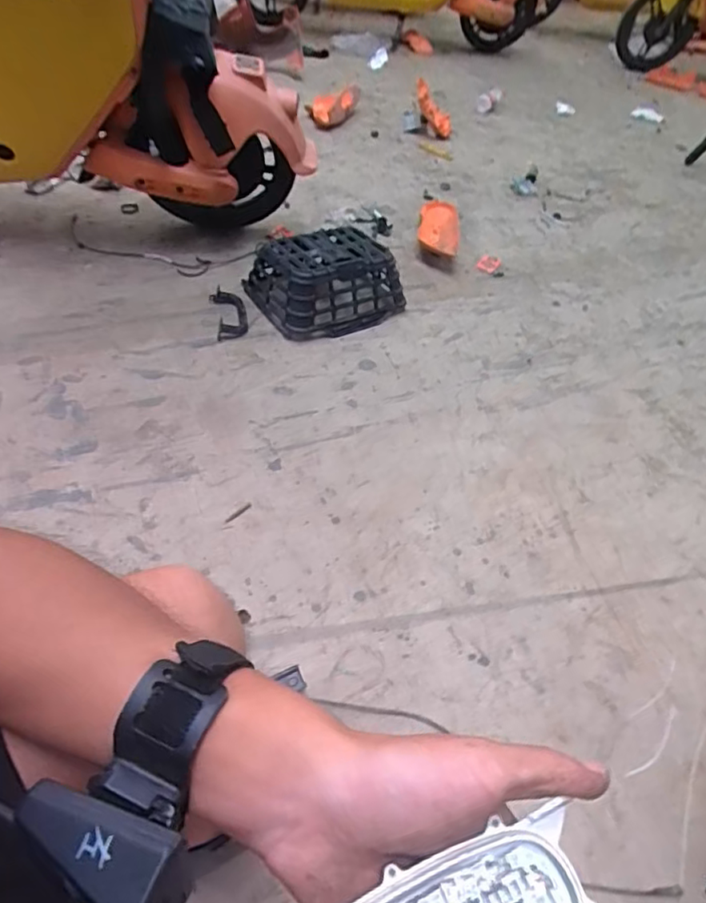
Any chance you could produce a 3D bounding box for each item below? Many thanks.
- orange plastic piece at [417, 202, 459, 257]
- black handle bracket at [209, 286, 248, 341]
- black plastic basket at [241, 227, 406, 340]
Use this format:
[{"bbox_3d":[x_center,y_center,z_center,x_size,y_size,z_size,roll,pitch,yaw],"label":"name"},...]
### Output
[{"bbox_3d":[0.237,-0.621,1.582,0.109,0.033,0.297,9,49,1],"label":"orange plastic piece"},{"bbox_3d":[-0.263,-0.295,1.218,0.065,0.021,0.154,-10,51,-15],"label":"black handle bracket"},{"bbox_3d":[-0.064,-0.367,1.250,0.284,0.142,0.225,-30,59,-28],"label":"black plastic basket"}]

